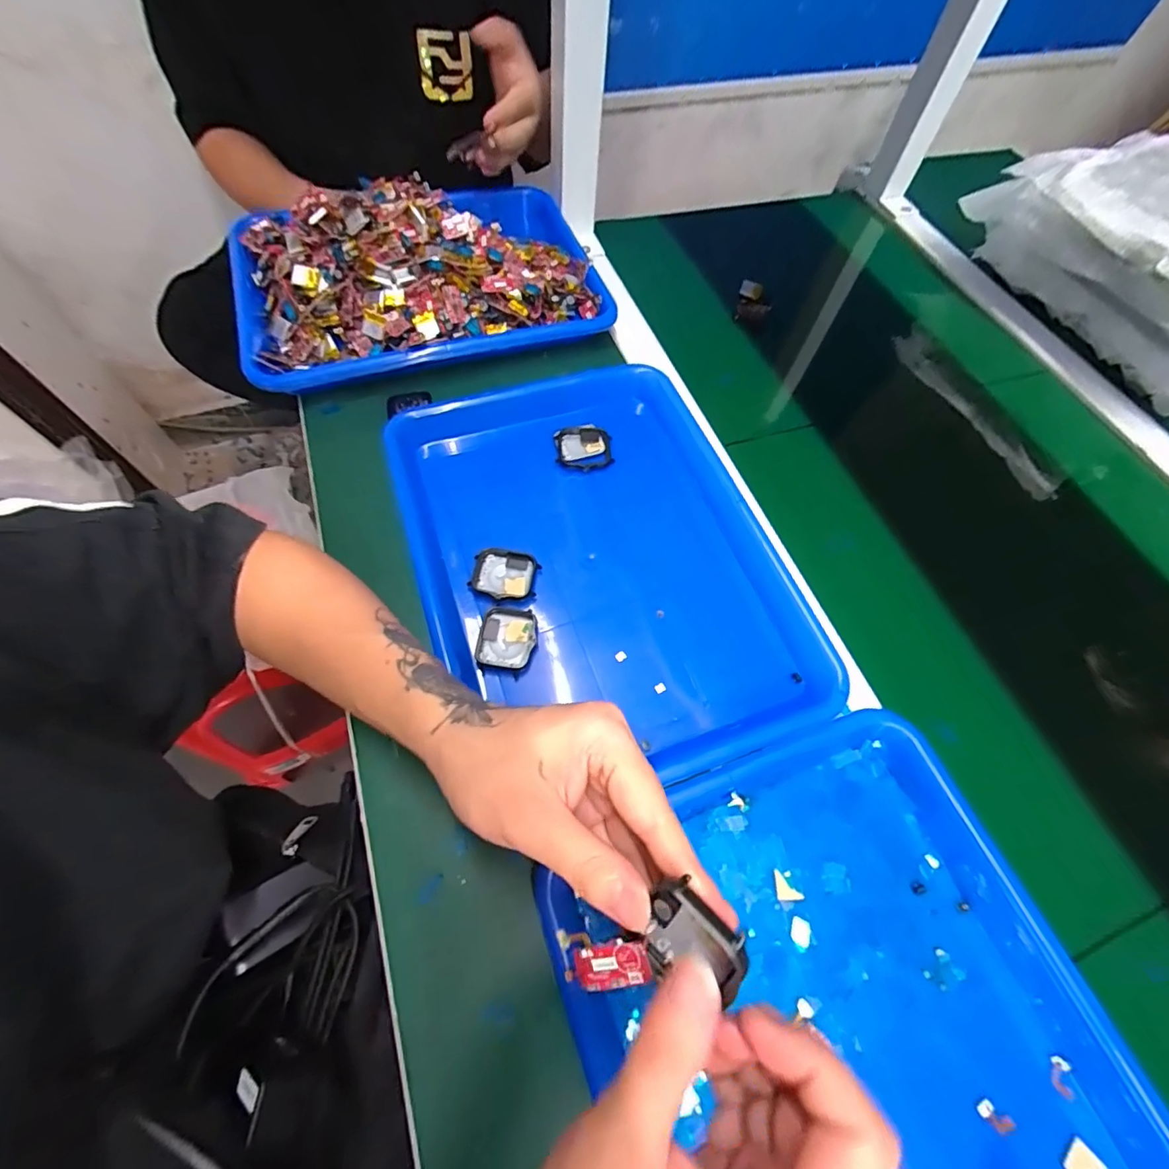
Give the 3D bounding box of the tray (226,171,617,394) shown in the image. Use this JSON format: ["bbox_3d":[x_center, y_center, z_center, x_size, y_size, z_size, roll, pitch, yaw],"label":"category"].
[{"bbox_3d":[-0.161,-0.312,0.493,0.338,0.073,0.252,-15,66,-11],"label":"tray"}]

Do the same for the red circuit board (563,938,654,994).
[{"bbox_3d":[0.009,0.147,0.194,0.034,0.004,0.015,-21,64,14],"label":"red circuit board"}]

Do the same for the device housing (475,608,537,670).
[{"bbox_3d":[-0.053,0.037,0.348,0.038,0.005,0.041,7,63,0],"label":"device housing"}]

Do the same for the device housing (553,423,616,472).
[{"bbox_3d":[-0.001,-0.118,0.434,0.048,0.013,0.042,-3,64,-5],"label":"device housing"}]

